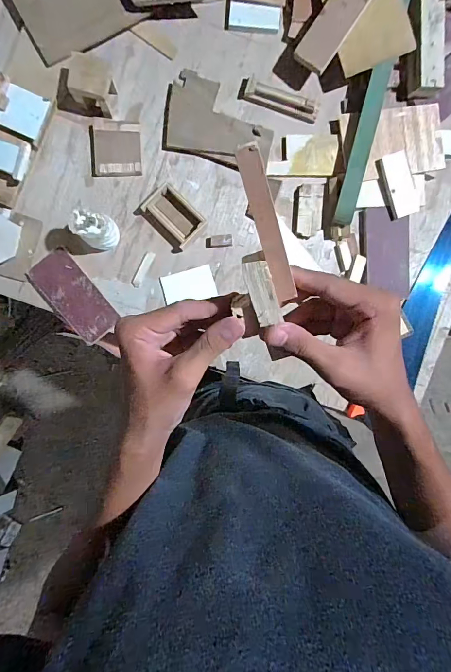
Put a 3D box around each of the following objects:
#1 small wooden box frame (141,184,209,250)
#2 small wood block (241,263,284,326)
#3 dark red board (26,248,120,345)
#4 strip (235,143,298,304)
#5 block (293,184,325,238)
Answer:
[{"bbox_3d":[-0.105,-0.240,0.719,0.109,0.023,0.083,44,92,-3],"label":"small wooden box frame"},{"bbox_3d":[0.027,-0.029,0.254,0.017,0.010,0.047,-19,114,2],"label":"small wood block"},{"bbox_3d":[-0.310,-0.077,0.729,0.095,0.015,0.193,-39,93,2],"label":"dark red board"},{"bbox_3d":[0.029,-0.070,0.239,0.015,0.004,0.106,-20,119,2],"label":"strip"},{"bbox_3d":[0.172,-0.260,0.743,0.062,0.015,0.106,1,93,-1],"label":"block"}]

